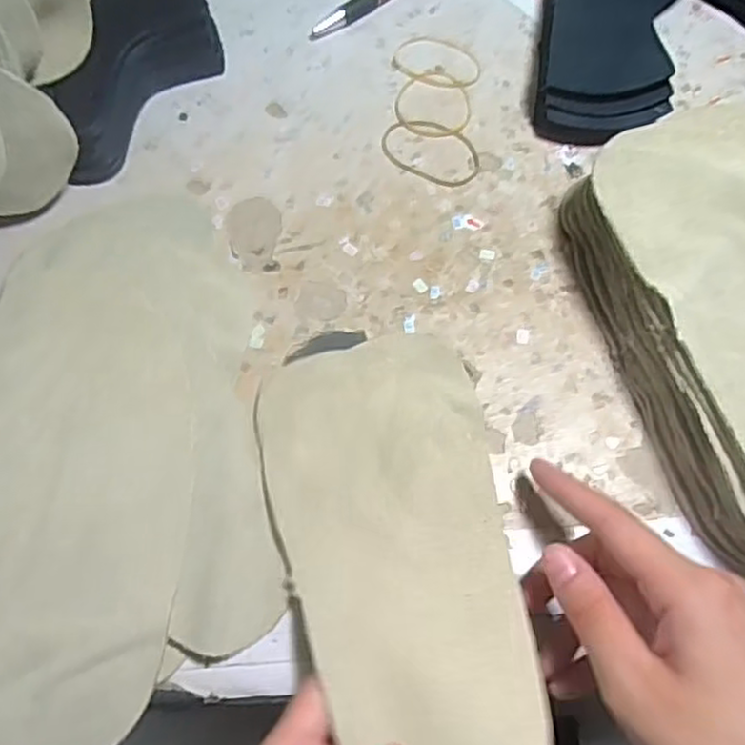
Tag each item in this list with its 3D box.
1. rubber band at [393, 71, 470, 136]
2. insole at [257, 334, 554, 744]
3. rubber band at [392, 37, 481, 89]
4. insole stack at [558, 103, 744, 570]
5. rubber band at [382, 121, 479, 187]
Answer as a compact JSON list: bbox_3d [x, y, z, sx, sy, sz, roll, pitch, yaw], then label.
[{"bbox_3d":[0.034,-0.151,0.401,0.042,0.004,0.045,0,69,1],"label":"rubber band"},{"bbox_3d":[0.014,0.076,0.295,0.097,0.017,0.199,-14,59,-4],"label":"insole"},{"bbox_3d":[0.037,-0.179,0.412,0.051,0.004,0.034,14,70,6],"label":"rubber band"},{"bbox_3d":[0.168,-0.017,0.320,0.101,0.052,0.206,-14,70,-4],"label":"insole stack"},{"bbox_3d":[0.032,-0.122,0.389,0.056,0.004,0.036,26,72,10],"label":"rubber band"}]

